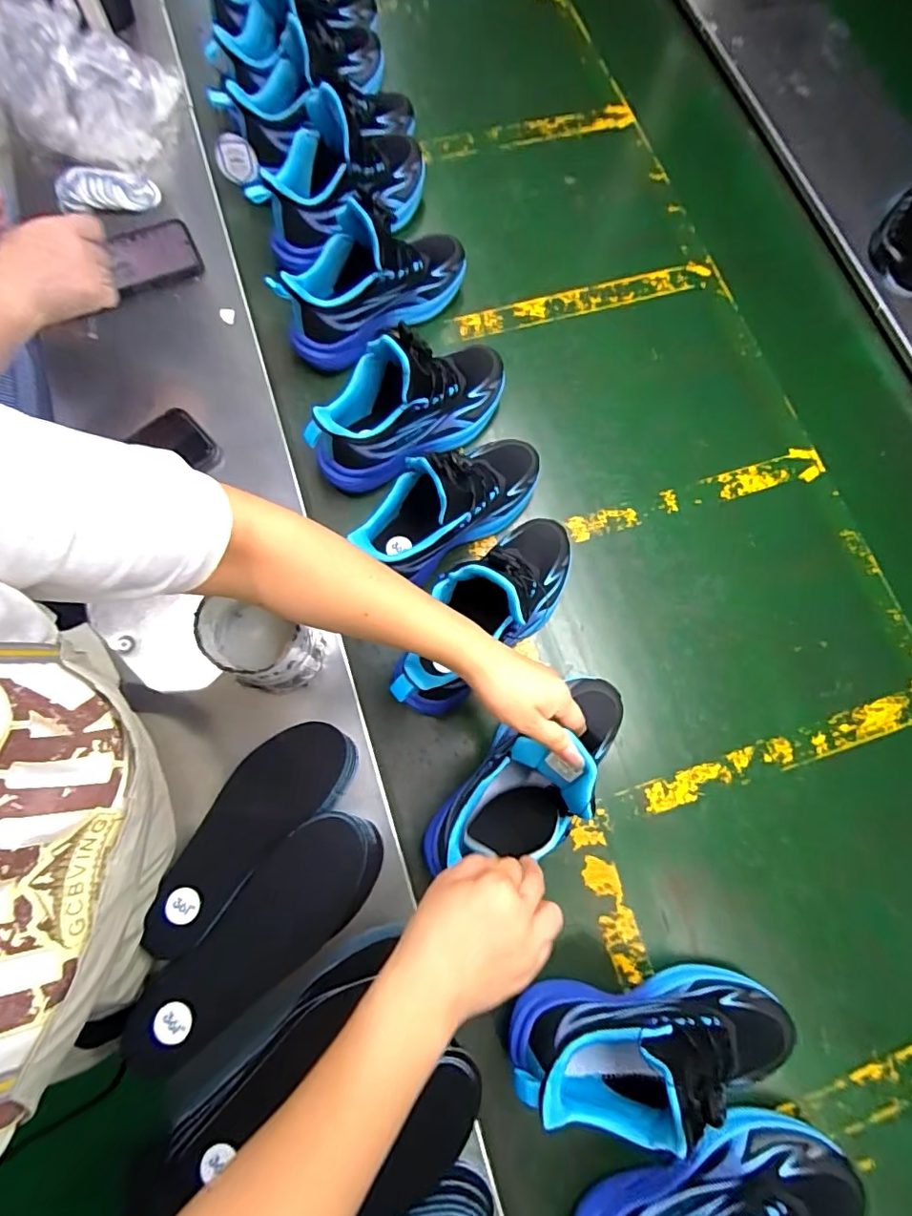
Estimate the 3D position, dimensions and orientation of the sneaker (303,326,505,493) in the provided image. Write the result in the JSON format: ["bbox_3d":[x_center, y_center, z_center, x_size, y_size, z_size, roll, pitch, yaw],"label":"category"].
[{"bbox_3d":[-0.048,-0.223,0.571,0.234,0.141,0.088,-34,79,-10],"label":"sneaker"}]

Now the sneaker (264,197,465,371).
[{"bbox_3d":[-0.094,-0.382,0.609,0.236,0.145,0.086,-42,80,-12],"label":"sneaker"}]

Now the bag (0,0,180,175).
[{"bbox_3d":[-0.466,-0.660,0.659,0.200,0.081,0.242,-28,78,-9],"label":"bag"}]

